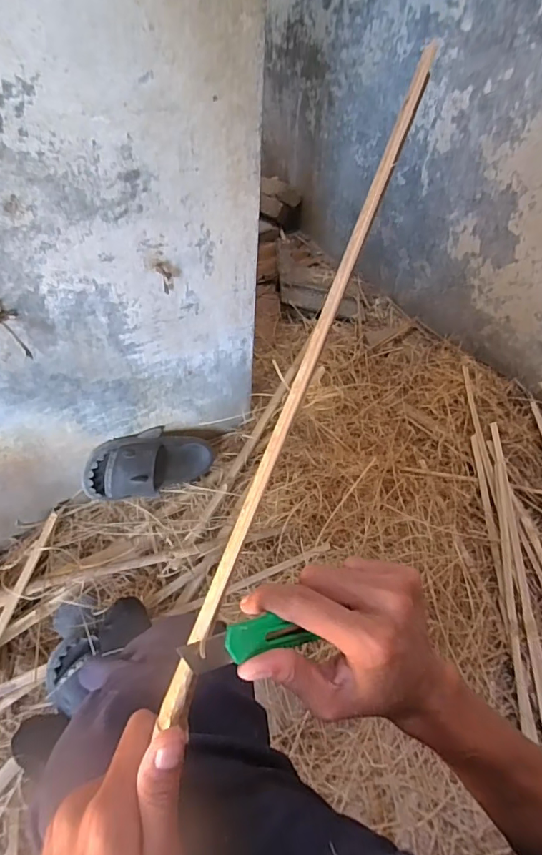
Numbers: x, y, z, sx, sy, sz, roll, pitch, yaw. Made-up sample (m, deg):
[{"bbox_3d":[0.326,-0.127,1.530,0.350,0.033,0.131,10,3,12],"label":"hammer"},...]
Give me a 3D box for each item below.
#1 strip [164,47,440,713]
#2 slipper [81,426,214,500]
[{"bbox_3d":[0.019,-0.032,0.266,0.012,0.008,0.400,21,86,10],"label":"strip"},{"bbox_3d":[-0.246,0.082,1.004,0.285,0.109,0.118,-8,51,-41],"label":"slipper"}]

